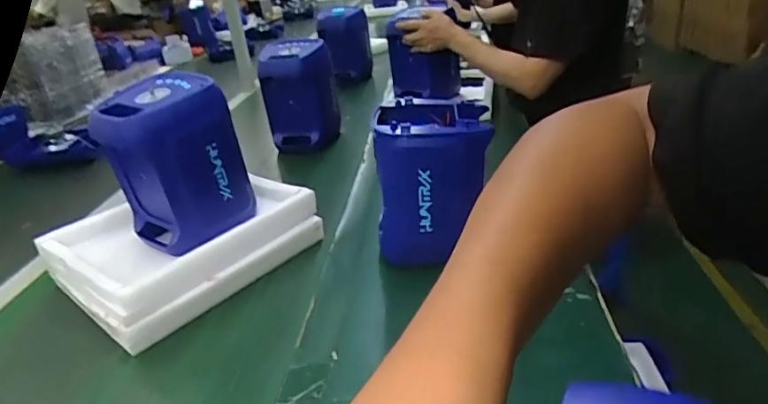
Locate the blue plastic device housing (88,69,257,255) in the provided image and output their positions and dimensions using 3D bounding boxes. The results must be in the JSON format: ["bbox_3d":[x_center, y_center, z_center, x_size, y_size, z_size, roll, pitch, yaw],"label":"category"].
[{"bbox_3d":[-0.331,-0.064,0.833,0.166,0.241,0.188,16,34,37],"label":"blue plastic device housing"}]

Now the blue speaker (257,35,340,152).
[{"bbox_3d":[-0.217,-0.288,1.370,0.181,0.239,0.248,-7,26,-2],"label":"blue speaker"}]

